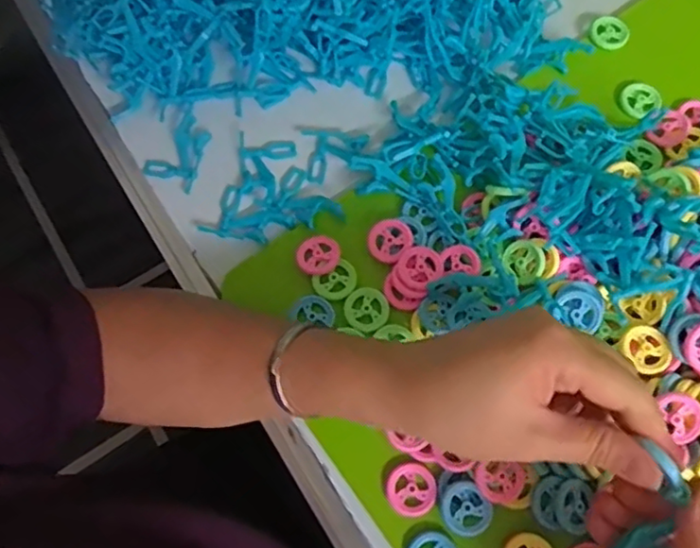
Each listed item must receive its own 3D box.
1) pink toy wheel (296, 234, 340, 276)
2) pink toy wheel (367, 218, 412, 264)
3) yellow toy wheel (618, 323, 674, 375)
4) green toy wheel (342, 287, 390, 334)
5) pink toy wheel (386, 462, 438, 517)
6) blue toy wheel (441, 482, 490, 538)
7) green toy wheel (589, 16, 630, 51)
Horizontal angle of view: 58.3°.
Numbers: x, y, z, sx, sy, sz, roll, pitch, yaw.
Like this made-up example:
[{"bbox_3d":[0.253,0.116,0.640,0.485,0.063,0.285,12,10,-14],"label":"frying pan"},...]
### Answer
[{"bbox_3d":[-0.022,-0.014,0.436,0.029,0.005,0.032,-1,69,2],"label":"pink toy wheel"},{"bbox_3d":[0.027,-0.023,0.434,0.030,0.006,0.029,-1,69,2],"label":"pink toy wheel"},{"bbox_3d":[0.182,0.046,0.384,0.027,0.004,0.029,-1,69,2],"label":"yellow toy wheel"},{"bbox_3d":[0.011,0.024,0.422,0.029,0.004,0.030,-1,69,2],"label":"green toy wheel"},{"bbox_3d":[0.037,0.129,0.372,0.030,0.004,0.029,-1,69,2],"label":"pink toy wheel"},{"bbox_3d":[0.067,0.137,0.362,0.026,0.006,0.028,-1,69,2],"label":"blue toy wheel"},{"bbox_3d":[0.206,-0.191,0.498,0.027,0.012,0.027,-1,69,2],"label":"green toy wheel"}]

